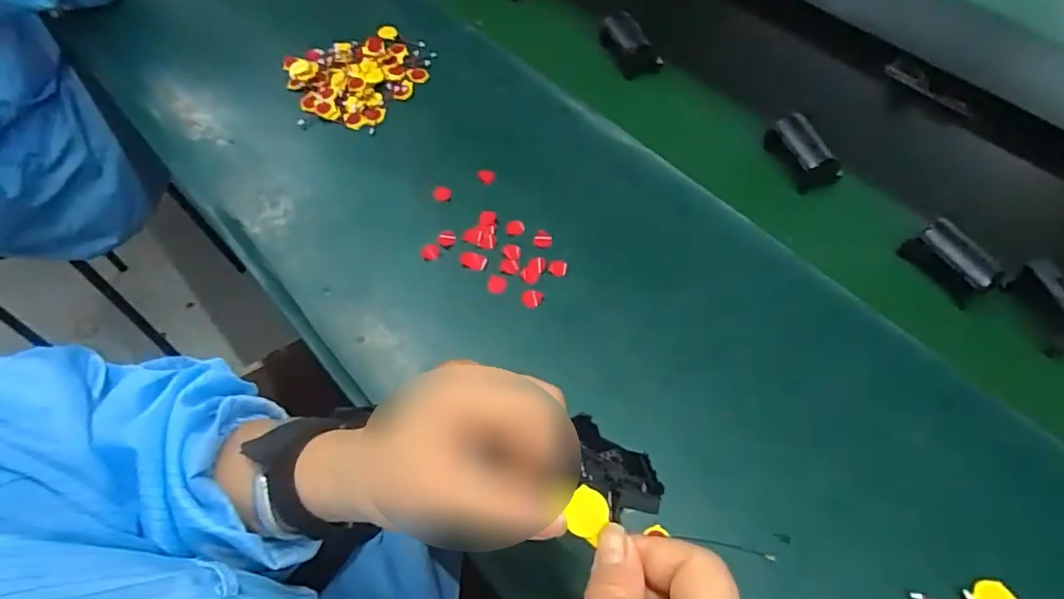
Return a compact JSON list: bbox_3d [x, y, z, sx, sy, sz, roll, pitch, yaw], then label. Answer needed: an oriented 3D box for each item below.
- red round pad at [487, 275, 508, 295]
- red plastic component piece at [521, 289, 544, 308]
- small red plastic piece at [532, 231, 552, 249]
[{"bbox_3d":[-0.030,-0.013,0.495,0.017,0.004,0.018,1,57,-1],"label":"red round pad"},{"bbox_3d":[0.000,-0.001,0.485,0.018,0.004,0.016,3,57,1],"label":"red plastic component piece"},{"bbox_3d":[0.010,-0.054,0.515,0.017,0.004,0.017,1,57,-1],"label":"small red plastic piece"}]

